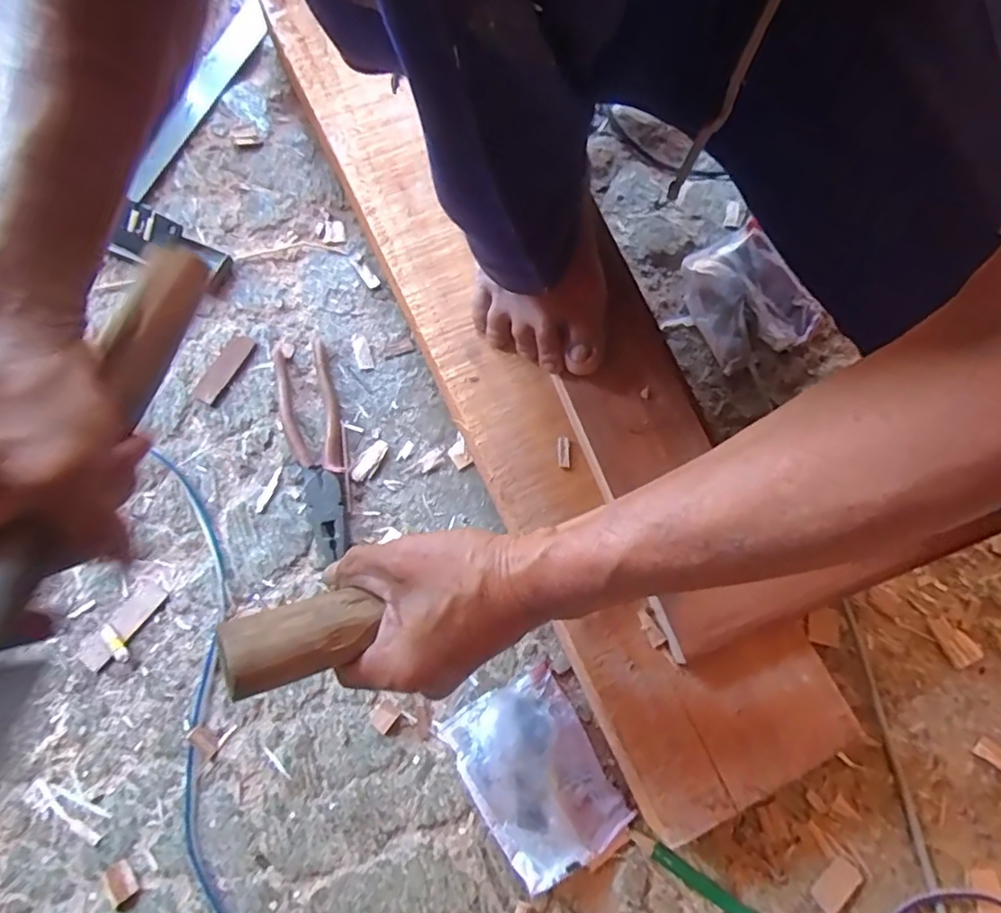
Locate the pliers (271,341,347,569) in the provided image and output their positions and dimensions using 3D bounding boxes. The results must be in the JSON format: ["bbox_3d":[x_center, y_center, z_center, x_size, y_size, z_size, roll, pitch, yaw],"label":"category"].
[{"bbox_3d":[-0.158,-0.011,0.515,0.046,0.019,0.191,-13,74,-5],"label":"pliers"}]

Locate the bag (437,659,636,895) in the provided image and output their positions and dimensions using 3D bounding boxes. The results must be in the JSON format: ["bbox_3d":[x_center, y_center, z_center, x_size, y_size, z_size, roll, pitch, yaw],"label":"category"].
[{"bbox_3d":[0.026,0.235,0.445,0.093,0.013,0.128,-29,76,-9],"label":"bag"}]

